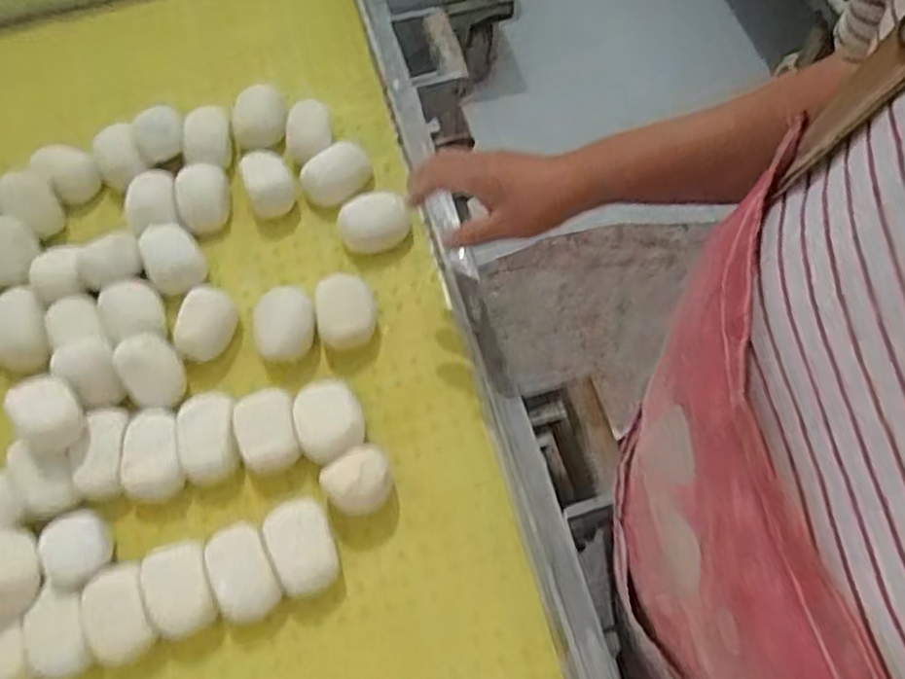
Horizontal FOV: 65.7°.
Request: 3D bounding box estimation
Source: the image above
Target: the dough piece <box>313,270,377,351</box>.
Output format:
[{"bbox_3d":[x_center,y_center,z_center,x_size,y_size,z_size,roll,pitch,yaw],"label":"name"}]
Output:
[{"bbox_3d":[-0.106,-0.029,0.693,0.057,0.029,0.066,-12,65,-1],"label":"dough piece"}]

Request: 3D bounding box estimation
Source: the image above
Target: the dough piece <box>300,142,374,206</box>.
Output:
[{"bbox_3d":[-0.123,-0.177,0.746,0.076,0.032,0.048,-28,66,-9],"label":"dough piece"}]

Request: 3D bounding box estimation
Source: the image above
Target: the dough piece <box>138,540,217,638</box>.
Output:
[{"bbox_3d":[-0.224,0.206,0.580,0.051,0.034,0.072,-17,65,-3],"label":"dough piece"}]

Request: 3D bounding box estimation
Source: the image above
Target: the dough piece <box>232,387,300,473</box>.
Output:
[{"bbox_3d":[-0.166,0.082,0.633,0.050,0.036,0.075,-13,71,-4],"label":"dough piece"}]

